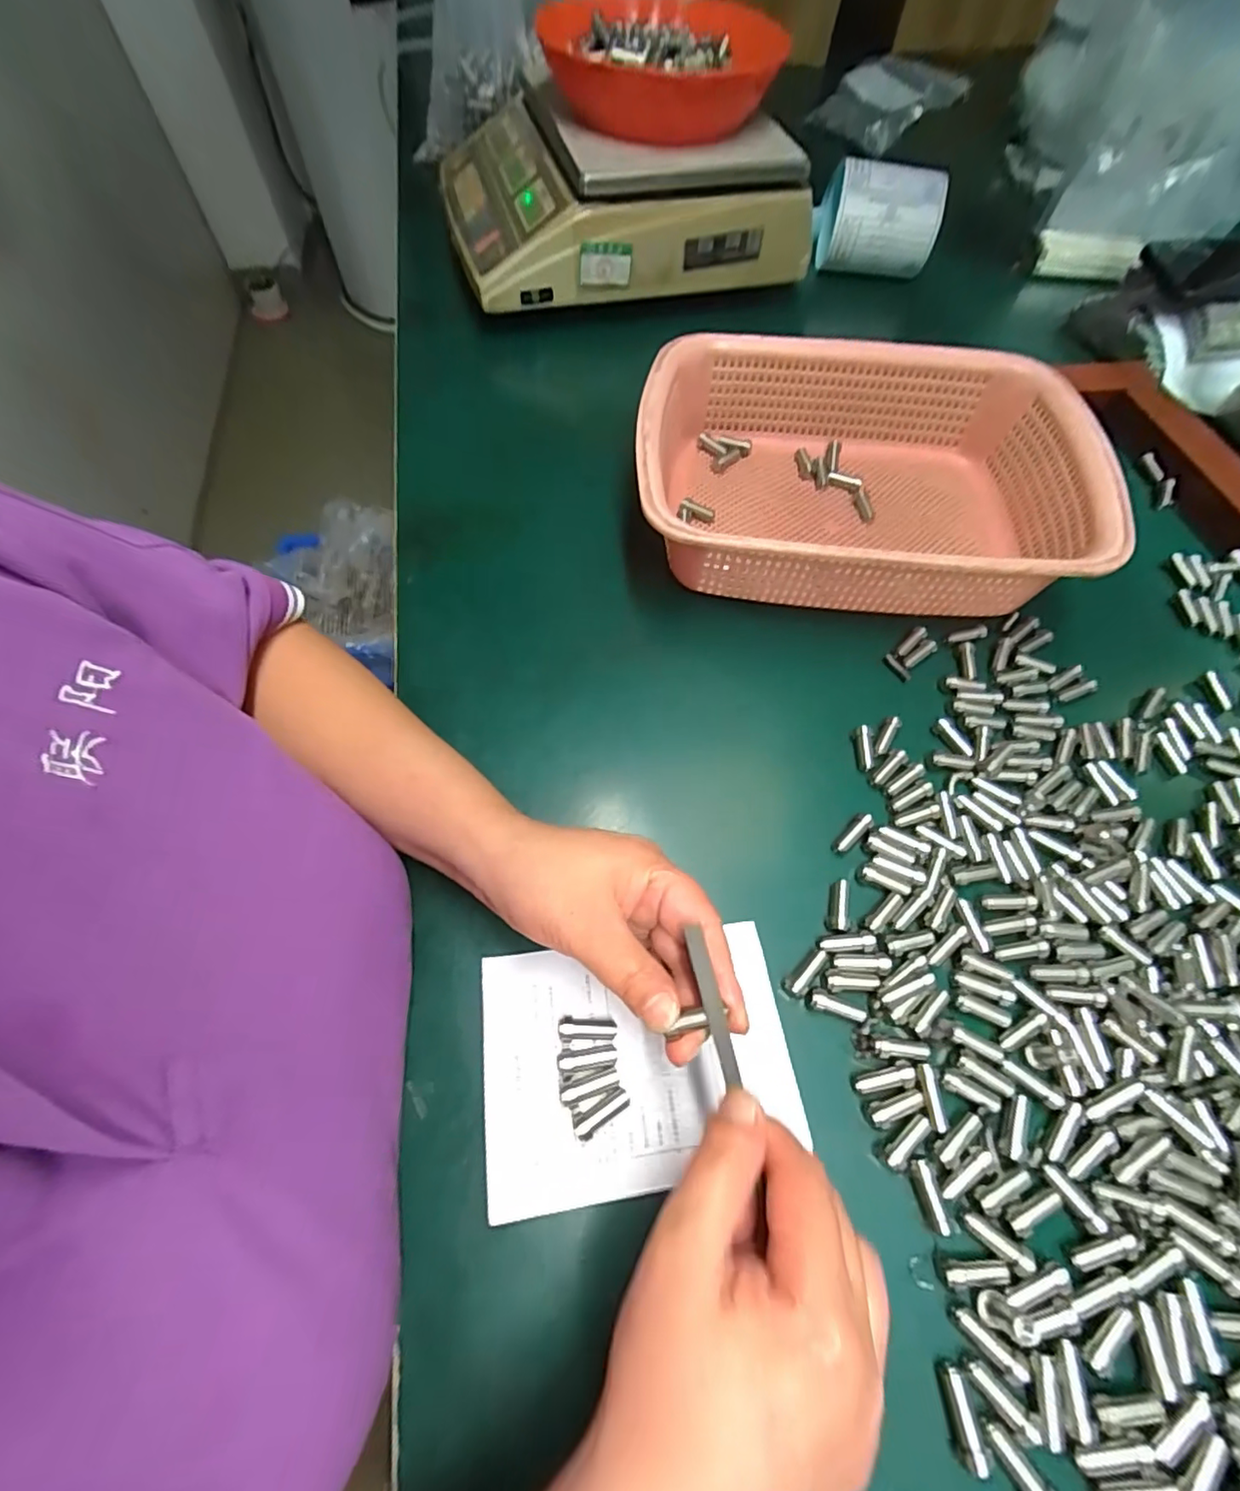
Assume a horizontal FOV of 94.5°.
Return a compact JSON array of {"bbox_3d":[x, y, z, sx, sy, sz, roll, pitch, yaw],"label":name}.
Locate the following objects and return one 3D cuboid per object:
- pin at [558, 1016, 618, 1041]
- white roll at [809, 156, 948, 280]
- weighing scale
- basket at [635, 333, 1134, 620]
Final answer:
[{"bbox_3d":[-0.015,0.133,0.269,0.027,0.008,0.009,3,62,0],"label":"pin"},{"bbox_3d":[0.268,-0.546,0.594,0.119,0.066,0.088,10,62,4],"label":"white roll"},{"bbox_3d":[-0.008,-0.573,0.572,0.330,0.096,0.286,-12,63,-8],"label":"weighing scale"},{"bbox_3d":[0.159,-0.189,0.403,0.286,0.076,0.213,6,62,2],"label":"basket"}]

